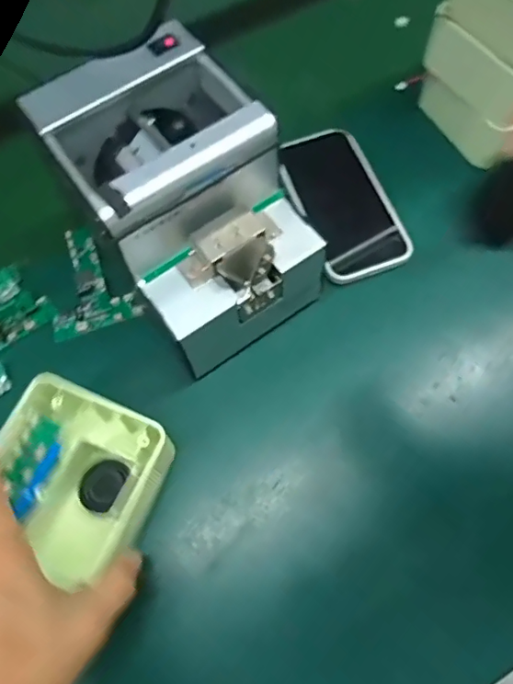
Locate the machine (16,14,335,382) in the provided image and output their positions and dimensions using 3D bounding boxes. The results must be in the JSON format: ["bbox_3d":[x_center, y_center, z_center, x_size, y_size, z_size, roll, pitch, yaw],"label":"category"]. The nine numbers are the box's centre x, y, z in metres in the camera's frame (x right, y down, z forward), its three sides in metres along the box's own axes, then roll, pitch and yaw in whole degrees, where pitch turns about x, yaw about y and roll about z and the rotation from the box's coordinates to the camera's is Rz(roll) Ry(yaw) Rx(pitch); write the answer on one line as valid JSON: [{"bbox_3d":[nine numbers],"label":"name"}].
[{"bbox_3d":[-0.048,-0.100,0.364,0.131,0.119,0.169,-38,68,-13],"label":"machine"}]

